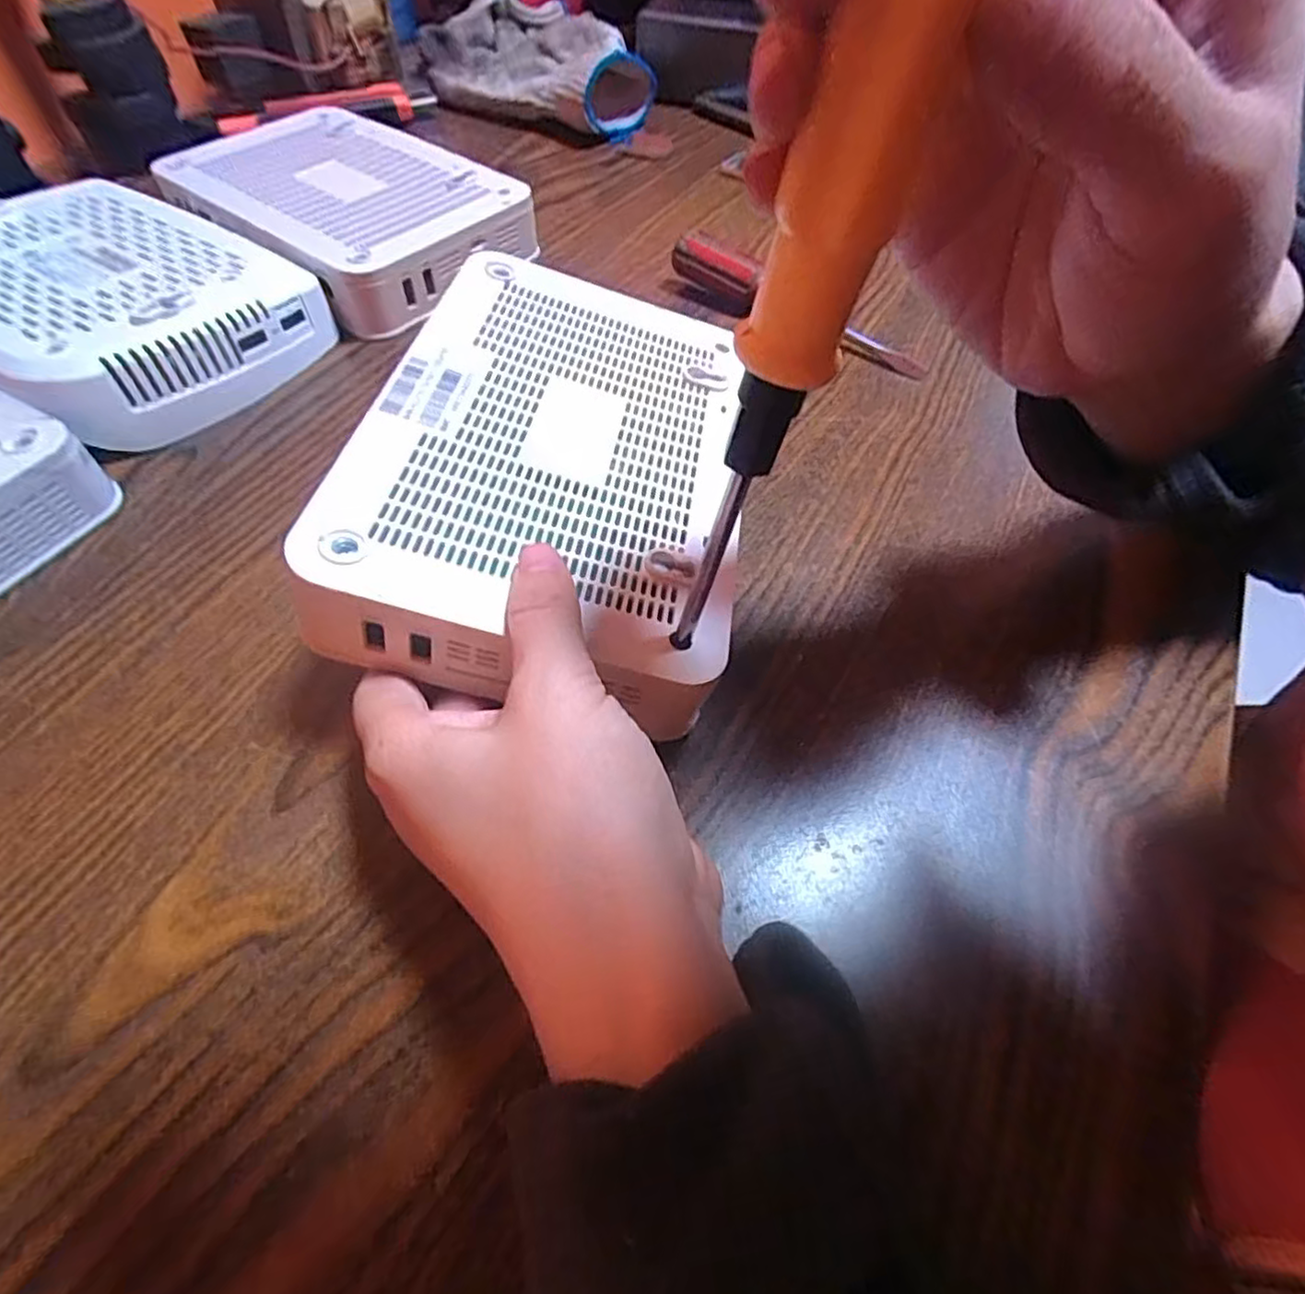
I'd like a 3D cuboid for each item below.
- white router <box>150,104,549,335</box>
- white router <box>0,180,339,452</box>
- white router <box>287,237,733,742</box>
[{"bbox_3d":[-0.167,-0.240,0.383,0.176,0.037,0.126,34,60,20],"label":"white router"},{"bbox_3d":[-0.249,-0.156,0.319,0.167,0.040,0.132,30,59,18],"label":"white router"},{"bbox_3d":[-0.029,-0.063,0.240,0.119,0.032,0.184,15,53,-8],"label":"white router"}]

